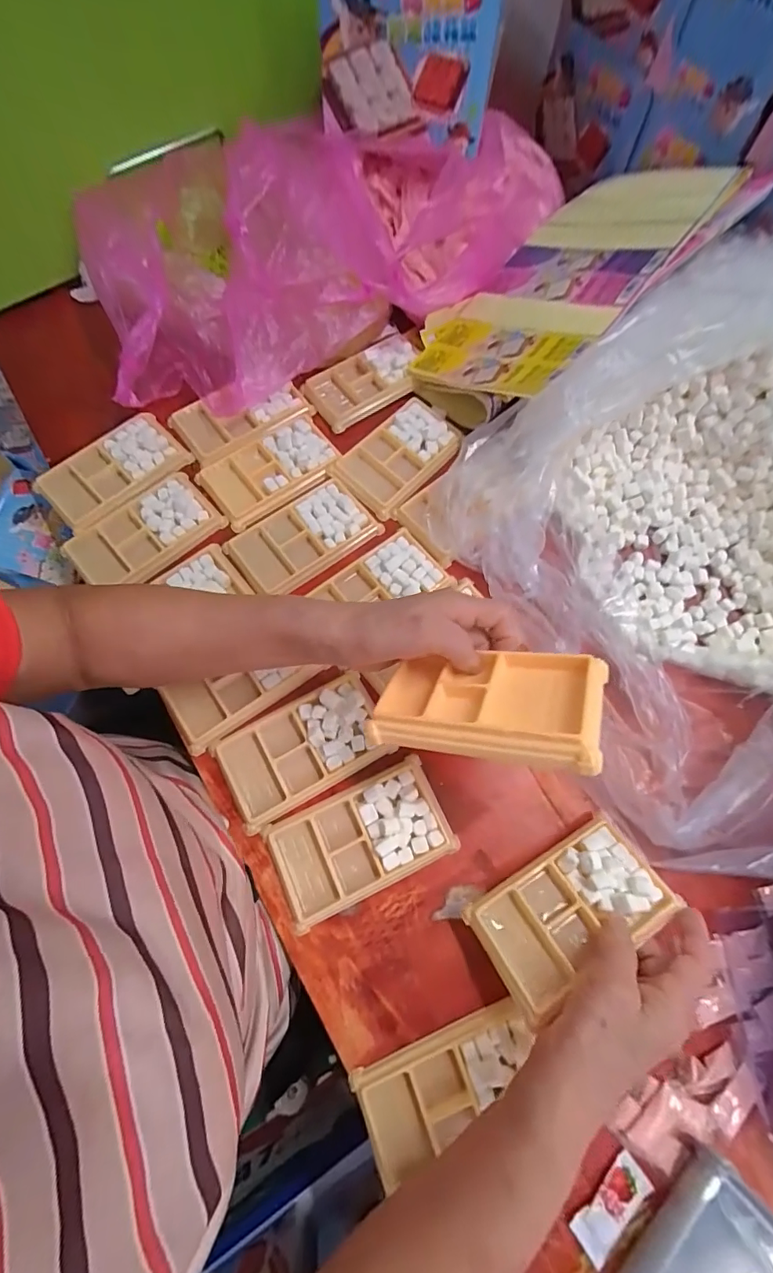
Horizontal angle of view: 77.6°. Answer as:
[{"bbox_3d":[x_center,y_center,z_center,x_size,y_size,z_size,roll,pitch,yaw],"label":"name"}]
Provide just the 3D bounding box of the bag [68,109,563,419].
[{"bbox_3d":[-0.062,-0.445,0.530,0.543,0.099,0.302,-24,73,-10],"label":"bag"}]

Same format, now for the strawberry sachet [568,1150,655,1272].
[{"bbox_3d":[0.147,0.372,0.312,0.057,0.009,0.025,-36,76,-13],"label":"strawberry sachet"}]

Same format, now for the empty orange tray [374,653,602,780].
[{"bbox_3d":[0.064,0.044,0.304,0.131,0.024,0.076,2,38,25],"label":"empty orange tray"}]

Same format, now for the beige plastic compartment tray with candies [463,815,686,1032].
[{"bbox_3d":[0.130,0.193,0.343,0.132,0.028,0.074,-27,54,-12],"label":"beige plastic compartment tray with candies"}]

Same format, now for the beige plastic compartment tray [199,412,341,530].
[{"bbox_3d":[-0.118,-0.171,0.495,0.135,0.019,0.085,-34,75,-13],"label":"beige plastic compartment tray"}]

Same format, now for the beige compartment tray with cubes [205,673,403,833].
[{"bbox_3d":[-0.070,0.093,0.400,0.135,0.018,0.080,-28,74,-11],"label":"beige compartment tray with cubes"}]

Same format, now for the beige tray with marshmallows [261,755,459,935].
[{"bbox_3d":[-0.020,0.160,0.377,0.137,0.016,0.080,-23,73,-10],"label":"beige tray with marshmallows"}]

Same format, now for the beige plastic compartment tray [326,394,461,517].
[{"bbox_3d":[0.015,-0.188,0.503,0.076,0.024,0.134,42,74,12],"label":"beige plastic compartment tray"}]

